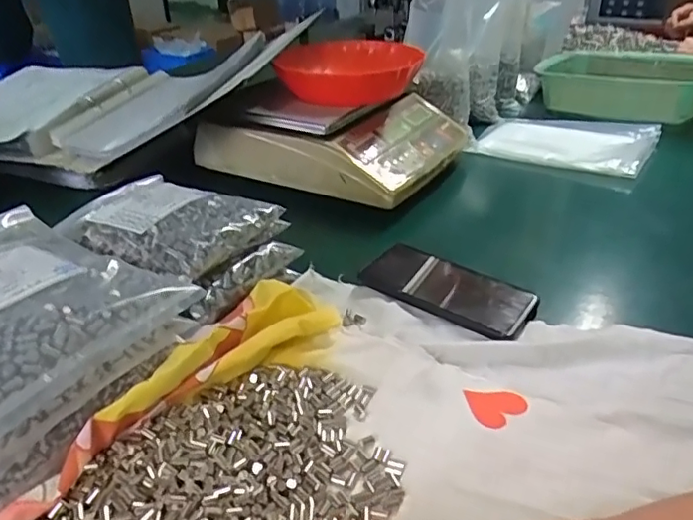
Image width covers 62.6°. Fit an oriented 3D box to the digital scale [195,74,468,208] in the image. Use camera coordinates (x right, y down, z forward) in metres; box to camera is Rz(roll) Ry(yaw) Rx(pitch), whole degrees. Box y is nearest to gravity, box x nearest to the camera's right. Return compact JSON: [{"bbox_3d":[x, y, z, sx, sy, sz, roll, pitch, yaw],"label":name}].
[{"bbox_3d":[-0.013,-0.187,0.832,0.320,0.088,0.258,15,35,24],"label":"digital scale"}]

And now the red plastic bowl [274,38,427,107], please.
[{"bbox_3d":[0.006,-0.265,0.818,0.180,0.081,0.168,-1,32,1],"label":"red plastic bowl"}]

